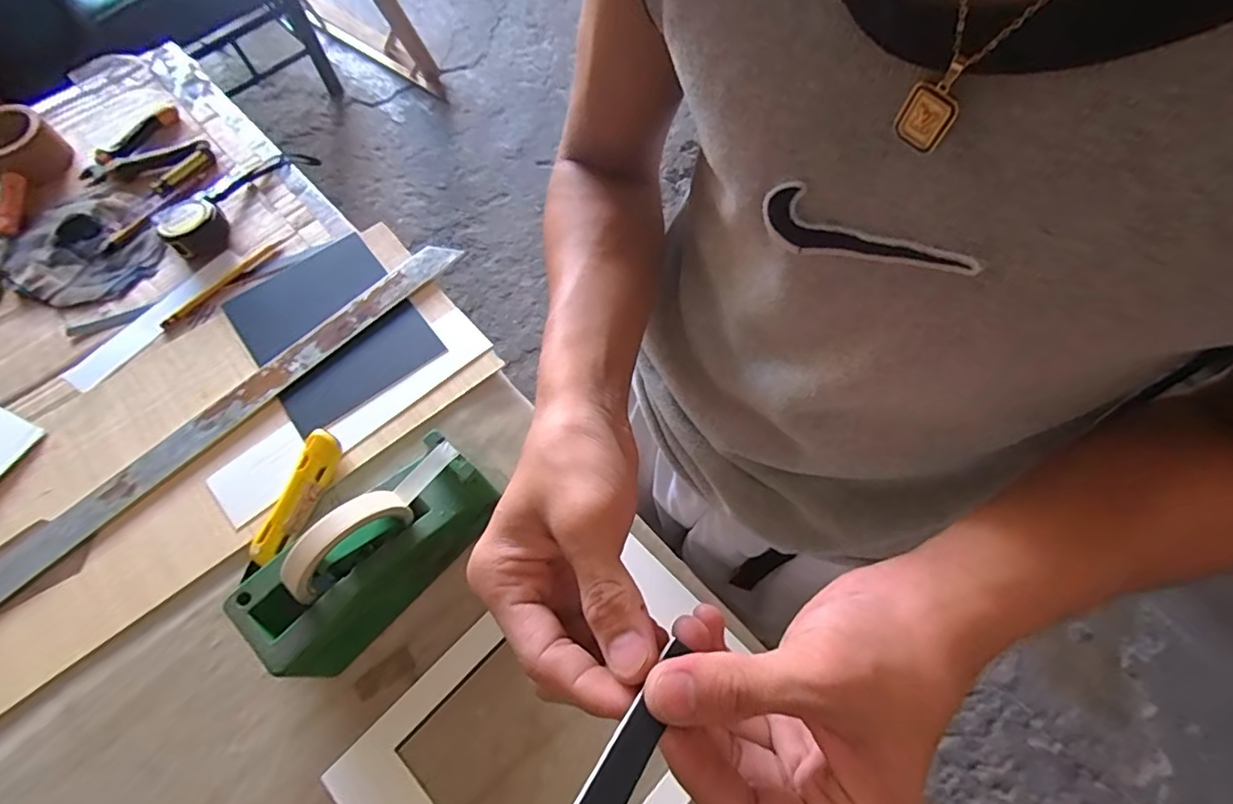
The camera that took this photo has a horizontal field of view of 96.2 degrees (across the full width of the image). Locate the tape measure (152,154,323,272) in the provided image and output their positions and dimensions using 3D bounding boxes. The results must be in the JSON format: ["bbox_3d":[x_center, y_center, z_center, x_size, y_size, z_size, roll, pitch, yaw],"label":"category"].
[{"bbox_3d":[-0.472,-0.257,0.692,0.071,0.047,0.222,16,54,7],"label":"tape measure"}]

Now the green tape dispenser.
[{"bbox_3d":[-0.197,0.118,0.451,0.082,0.121,0.197,40,71,16],"label":"green tape dispenser"}]

